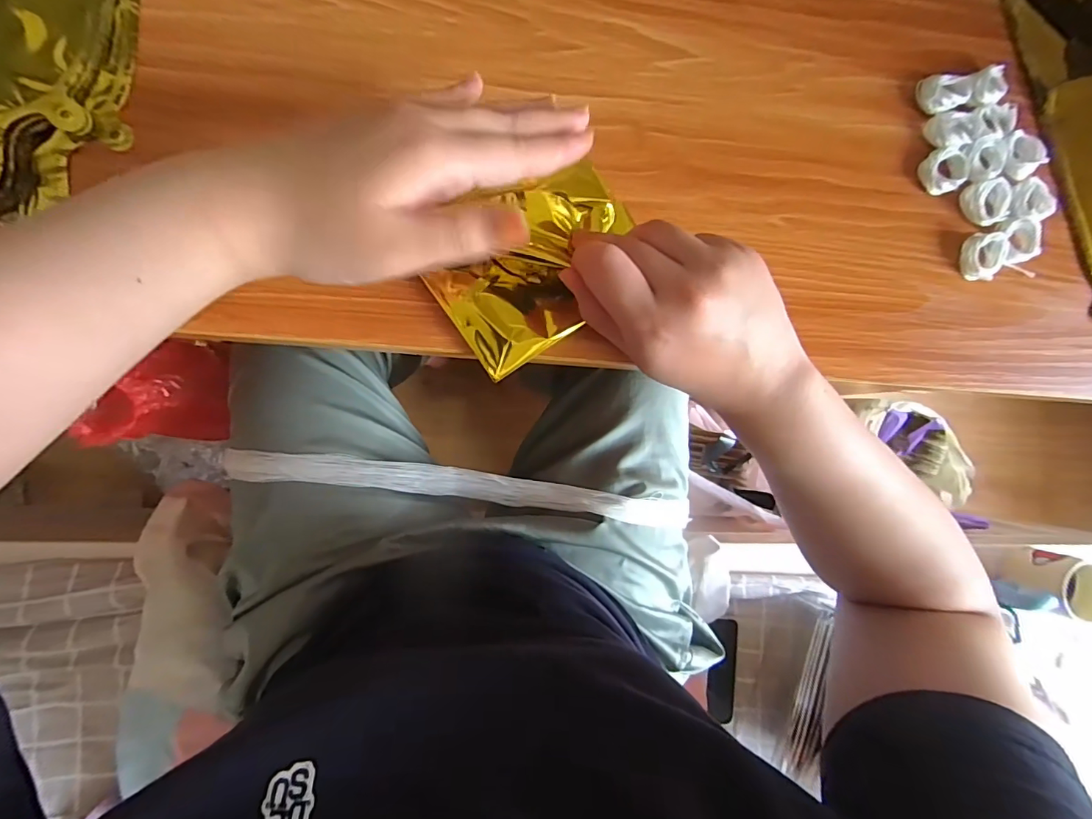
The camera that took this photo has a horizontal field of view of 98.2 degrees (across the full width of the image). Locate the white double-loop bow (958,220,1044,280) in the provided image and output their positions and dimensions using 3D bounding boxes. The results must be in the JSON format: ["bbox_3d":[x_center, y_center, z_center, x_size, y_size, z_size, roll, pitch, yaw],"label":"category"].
[{"bbox_3d":[0.308,-0.107,0.319,0.056,0.013,0.036,-6,91,-8],"label":"white double-loop bow"}]

